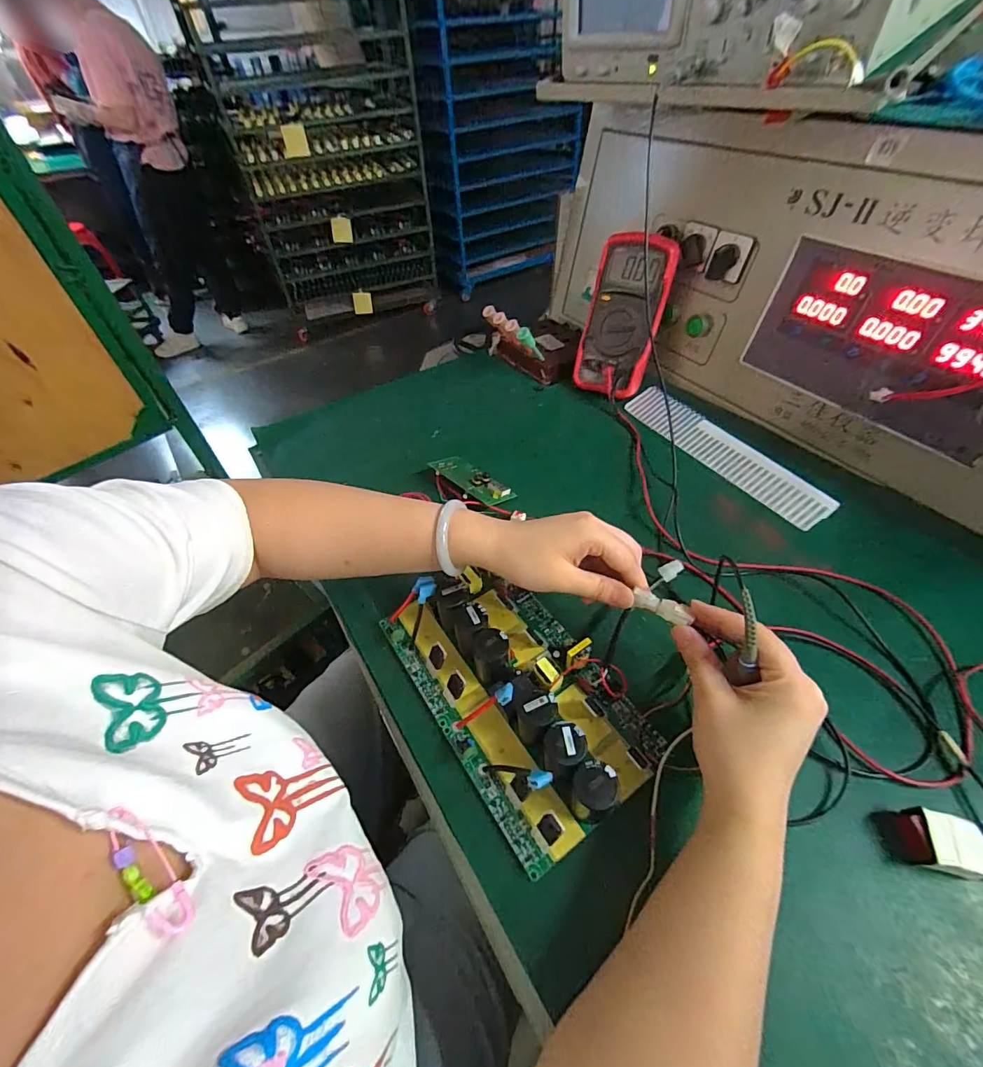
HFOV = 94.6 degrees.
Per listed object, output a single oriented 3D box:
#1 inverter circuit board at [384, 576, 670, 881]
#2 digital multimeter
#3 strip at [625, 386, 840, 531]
[{"bbox_3d":[0.016,0.115,0.374,0.133,0.055,0.232,-29,53,-20],"label":"inverter circuit board"},{"bbox_3d":[0.174,-0.290,0.614,0.095,0.194,0.034,25,29,24],"label":"digital multimeter"},{"bbox_3d":[0.284,-0.104,0.569,0.054,0.015,0.278,-39,54,-1],"label":"strip"}]

